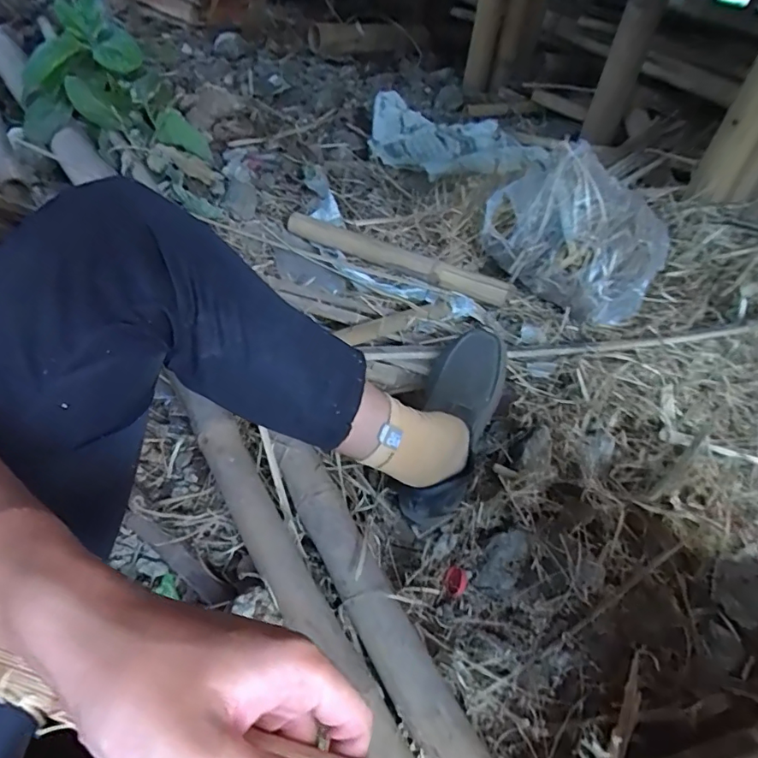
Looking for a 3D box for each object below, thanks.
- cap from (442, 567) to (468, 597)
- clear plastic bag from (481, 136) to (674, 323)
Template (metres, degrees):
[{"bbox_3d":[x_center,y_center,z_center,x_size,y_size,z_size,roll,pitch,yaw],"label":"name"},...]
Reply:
[{"bbox_3d":[0.090,0.240,0.595,0.027,0.009,0.034,22,46,11],"label":"cap"},{"bbox_3d":[0.352,-0.263,0.876,0.179,0.193,0.299,-29,57,-33],"label":"clear plastic bag"}]

